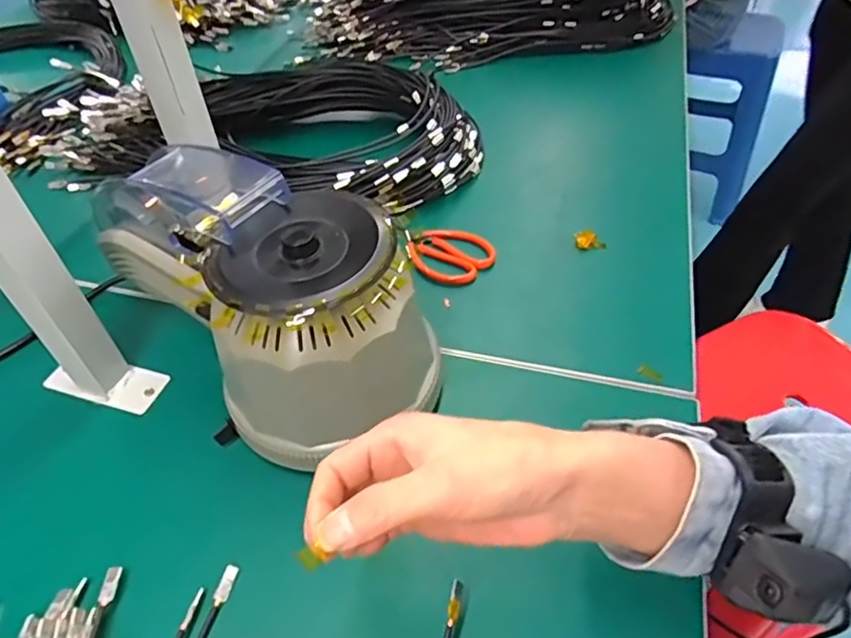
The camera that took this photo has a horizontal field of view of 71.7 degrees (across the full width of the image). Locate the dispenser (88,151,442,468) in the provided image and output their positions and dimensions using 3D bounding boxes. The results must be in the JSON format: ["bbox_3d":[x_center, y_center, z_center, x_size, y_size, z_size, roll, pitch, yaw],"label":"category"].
[{"bbox_3d":[-0.113,-0.024,0.434,0.261,0.162,0.157,35,58,30],"label":"dispenser"}]

